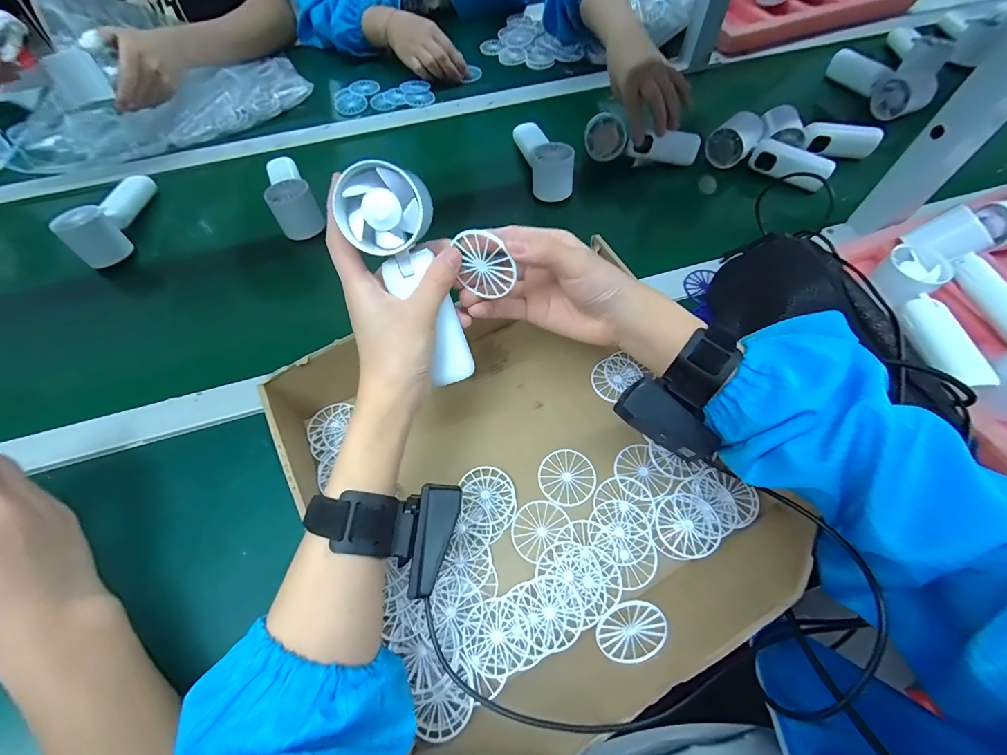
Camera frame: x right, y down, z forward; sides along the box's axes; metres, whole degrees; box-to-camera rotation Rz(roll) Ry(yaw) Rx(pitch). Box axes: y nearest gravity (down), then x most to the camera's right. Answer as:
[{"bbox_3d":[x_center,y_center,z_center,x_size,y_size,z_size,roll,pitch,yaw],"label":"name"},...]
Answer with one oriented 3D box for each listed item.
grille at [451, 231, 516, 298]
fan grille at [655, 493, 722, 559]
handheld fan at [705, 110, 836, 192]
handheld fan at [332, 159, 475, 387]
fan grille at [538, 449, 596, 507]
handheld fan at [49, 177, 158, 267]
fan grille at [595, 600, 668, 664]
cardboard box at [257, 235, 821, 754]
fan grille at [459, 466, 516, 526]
[{"bbox_3d":[-0.014,-0.079,0.292,0.041,0.049,0.004,14,47,18],"label":"grille"},{"bbox_3d":[0.154,0.123,0.353,0.050,0.006,0.050,-1,62,1],"label":"fan grille"},{"bbox_3d":[0.358,-0.301,0.573,0.050,0.054,0.153,-40,68,-18],"label":"handheld fan"},{"bbox_3d":[-0.060,-0.065,0.294,0.050,0.154,0.039,-29,28,-14],"label":"handheld fan"},{"bbox_3d":[0.057,0.090,0.382,0.048,0.004,0.050,-2,60,3],"label":"fan grille"},{"bbox_3d":[-0.500,-0.214,0.547,0.053,0.058,0.158,-1,62,1],"label":"handheld fan"},{"bbox_3d":[0.093,0.184,0.306,0.049,0.047,0.005,-24,101,-4],"label":"fan grille"},{"bbox_3d":[0.022,0.087,0.364,0.345,0.097,0.343,-27,64,-12],"label":"cardboard box"},{"bbox_3d":[-0.013,0.103,0.373,0.044,0.006,0.049,-7,62,-2],"label":"fan grille"}]

